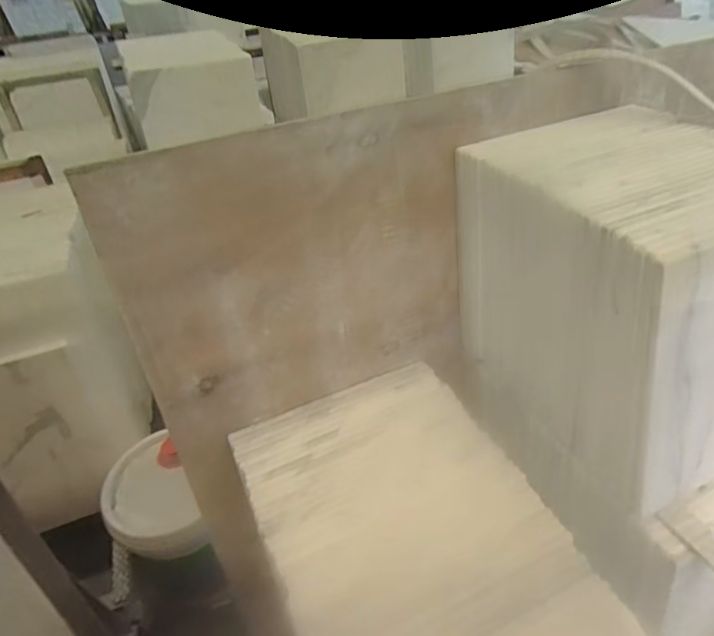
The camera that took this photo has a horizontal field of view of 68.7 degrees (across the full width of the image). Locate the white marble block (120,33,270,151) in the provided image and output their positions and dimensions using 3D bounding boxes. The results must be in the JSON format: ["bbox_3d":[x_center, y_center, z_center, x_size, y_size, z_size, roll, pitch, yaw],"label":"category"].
[{"bbox_3d":[-0.432,-0.608,1.383,0.318,0.225,0.190,-19,40,-18],"label":"white marble block"}]

